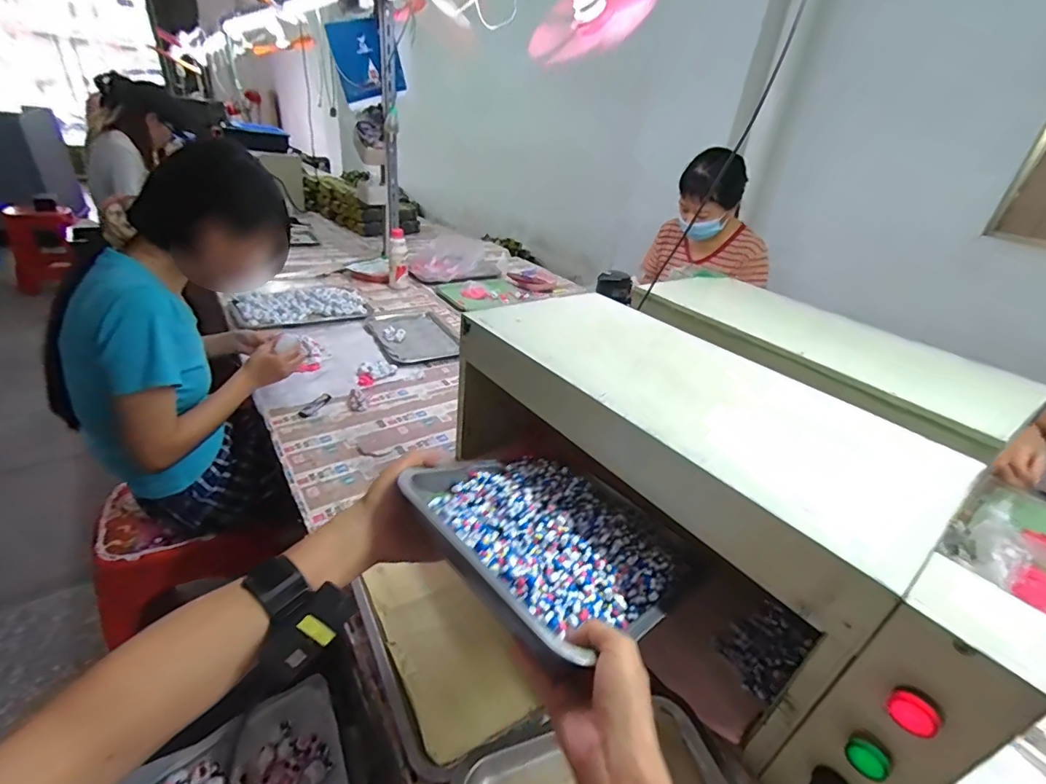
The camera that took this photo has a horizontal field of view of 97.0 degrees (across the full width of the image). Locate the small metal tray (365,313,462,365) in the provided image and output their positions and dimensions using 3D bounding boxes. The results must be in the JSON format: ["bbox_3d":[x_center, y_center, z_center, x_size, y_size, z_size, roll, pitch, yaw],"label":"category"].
[{"bbox_3d":[-0.314,-0.160,1.319,0.202,0.020,0.362,-12,35,-26],"label":"small metal tray"}]

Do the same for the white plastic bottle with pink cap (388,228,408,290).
[{"bbox_3d":[-0.435,-0.468,1.625,0.080,0.185,0.093,-4,32,-14],"label":"white plastic bottle with pink cap"}]

